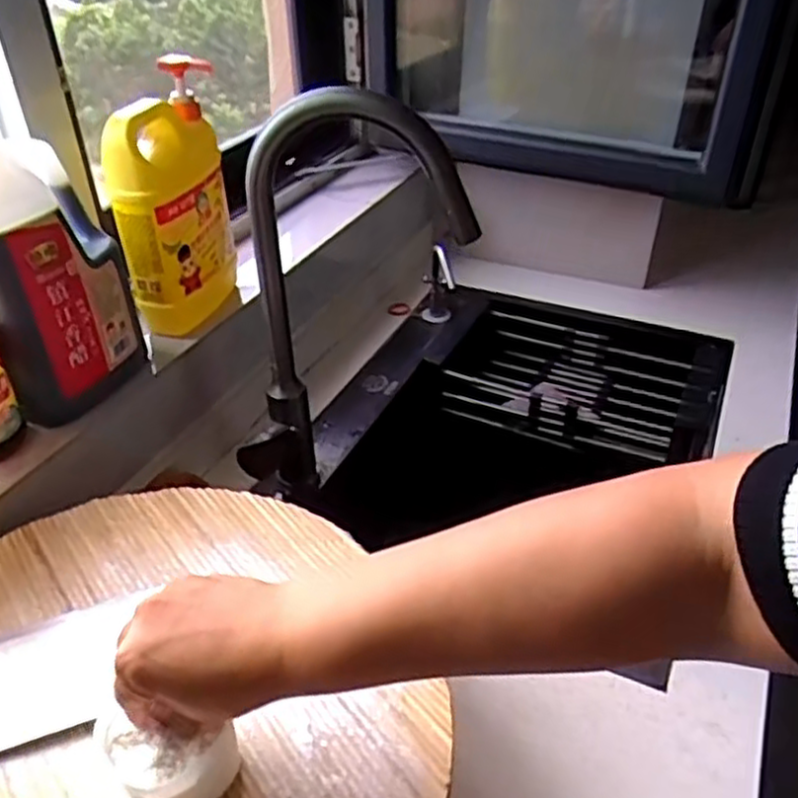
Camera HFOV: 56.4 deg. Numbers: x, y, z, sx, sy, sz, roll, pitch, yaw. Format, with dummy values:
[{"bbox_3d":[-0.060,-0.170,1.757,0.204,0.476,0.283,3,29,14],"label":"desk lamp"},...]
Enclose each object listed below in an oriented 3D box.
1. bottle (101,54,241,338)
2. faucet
[{"bbox_3d":[-0.238,-0.196,0.796,0.081,0.252,0.144,3,36,5],"label":"bottle"},{"bbox_3d":[-0.047,-0.066,0.701,0.214,0.427,0.077,2,36,4],"label":"faucet"}]

